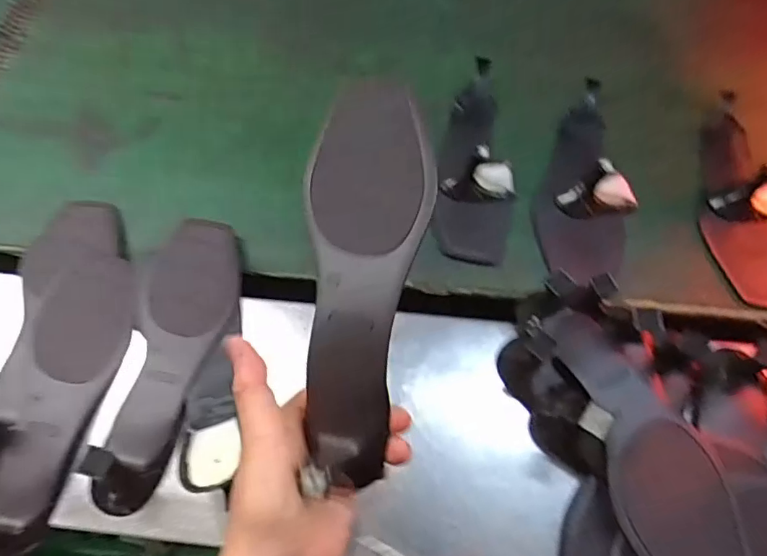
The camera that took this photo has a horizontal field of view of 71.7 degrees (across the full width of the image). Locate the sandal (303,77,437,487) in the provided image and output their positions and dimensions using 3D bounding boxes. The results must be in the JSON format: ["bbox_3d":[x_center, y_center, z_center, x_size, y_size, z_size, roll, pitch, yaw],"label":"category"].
[{"bbox_3d":[-0.013,-0.009,0.308,0.072,0.036,0.239,3,77,2],"label":"sandal"}]

